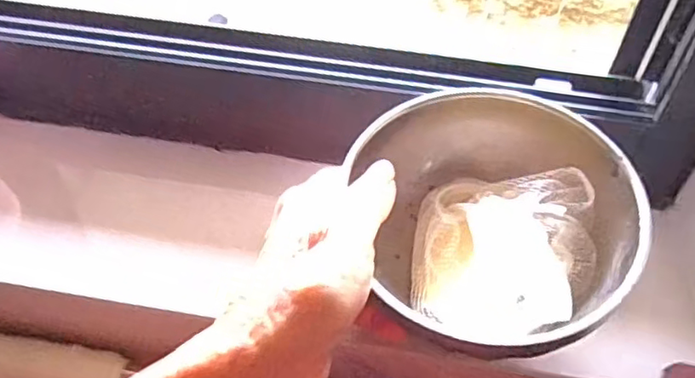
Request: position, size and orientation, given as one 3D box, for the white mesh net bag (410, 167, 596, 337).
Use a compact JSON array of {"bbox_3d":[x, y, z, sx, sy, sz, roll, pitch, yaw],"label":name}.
[{"bbox_3d":[0.072,0.030,0.283,0.078,0.033,0.087,9,48,6],"label":"white mesh net bag"}]

